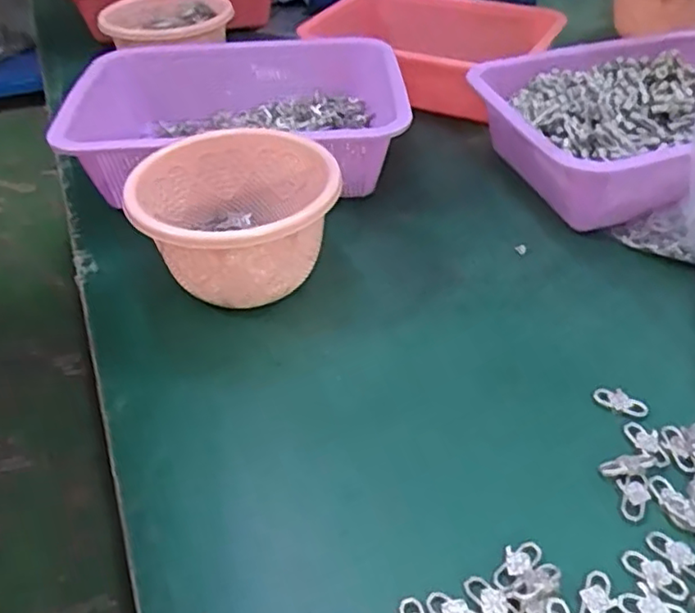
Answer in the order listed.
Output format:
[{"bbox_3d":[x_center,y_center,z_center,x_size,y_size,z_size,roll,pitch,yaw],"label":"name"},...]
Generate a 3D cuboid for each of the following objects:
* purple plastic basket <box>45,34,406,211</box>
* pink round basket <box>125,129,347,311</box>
[{"bbox_3d":[-0.104,-0.178,0.622,0.326,0.090,0.203,-7,41,-7],"label":"purple plastic basket"},{"bbox_3d":[-0.079,-0.057,0.490,0.141,0.094,0.134,-1,41,1],"label":"pink round basket"}]

